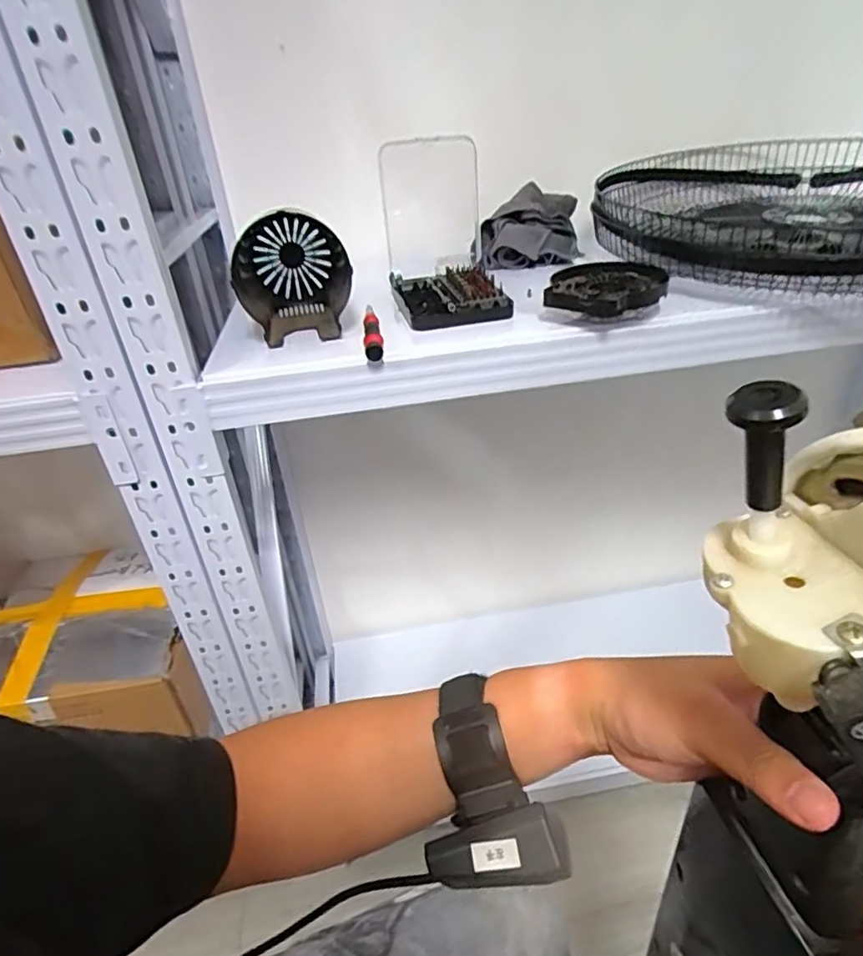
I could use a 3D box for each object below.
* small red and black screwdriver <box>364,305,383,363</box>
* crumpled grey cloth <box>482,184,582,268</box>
[{"bbox_3d":[-0.058,-0.143,0.579,0.016,0.019,0.108,-7,32,-3],"label":"small red and black screwdriver"},{"bbox_3d":[0.132,-0.344,0.810,0.137,0.076,0.127,1,33,9],"label":"crumpled grey cloth"}]

